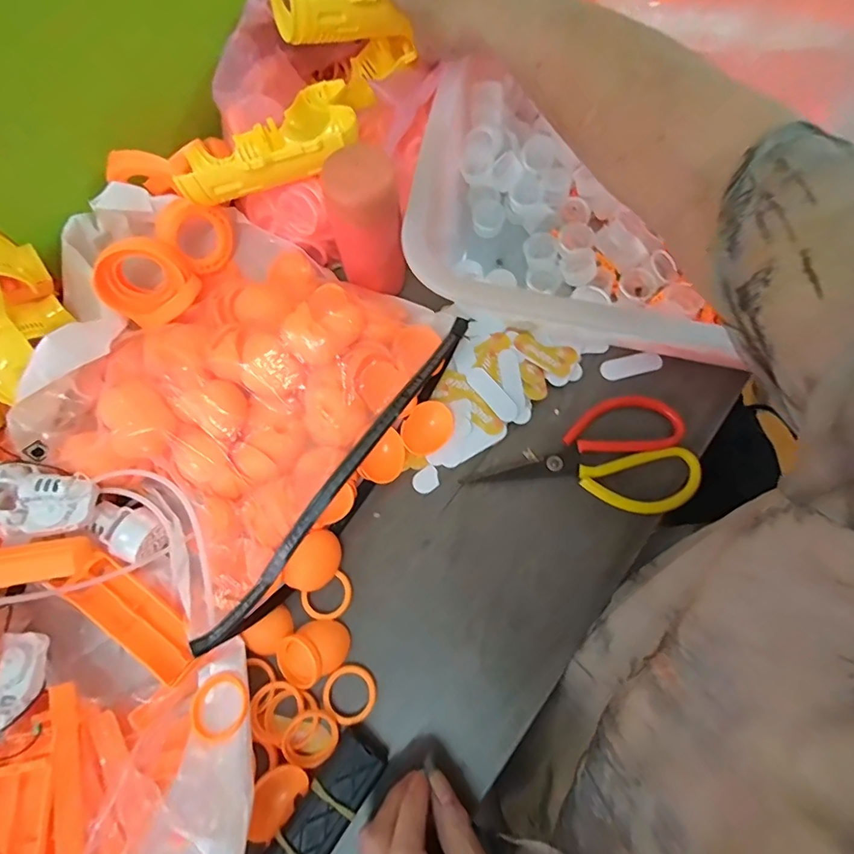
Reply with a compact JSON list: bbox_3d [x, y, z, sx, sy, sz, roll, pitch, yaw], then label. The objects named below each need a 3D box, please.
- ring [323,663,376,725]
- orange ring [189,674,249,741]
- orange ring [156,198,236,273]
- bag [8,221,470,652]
[{"bbox_3d":[-0.052,0.178,0.317,0.033,0.007,0.034,0,73,0],"label":"ring"},{"bbox_3d":[-0.128,0.173,0.294,0.033,0.007,0.036,-4,56,6],"label":"orange ring"},{"bbox_3d":[-0.184,-0.155,0.383,0.010,0.056,0.052,29,89,46],"label":"orange ring"},{"bbox_3d":[-0.130,-0.027,0.338,0.210,0.050,0.275,33,75,9],"label":"bag"}]

